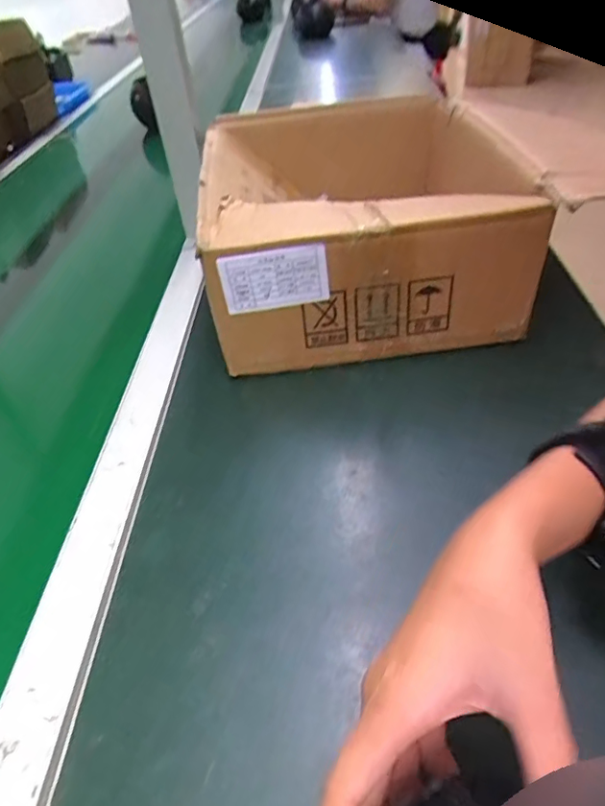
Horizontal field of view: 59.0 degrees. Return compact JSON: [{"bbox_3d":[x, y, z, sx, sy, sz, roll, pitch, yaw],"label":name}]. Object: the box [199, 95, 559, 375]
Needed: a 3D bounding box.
[{"bbox_3d":[0.060,-0.226,0.599,0.312,0.125,0.417,-8,43,0],"label":"box"}]

